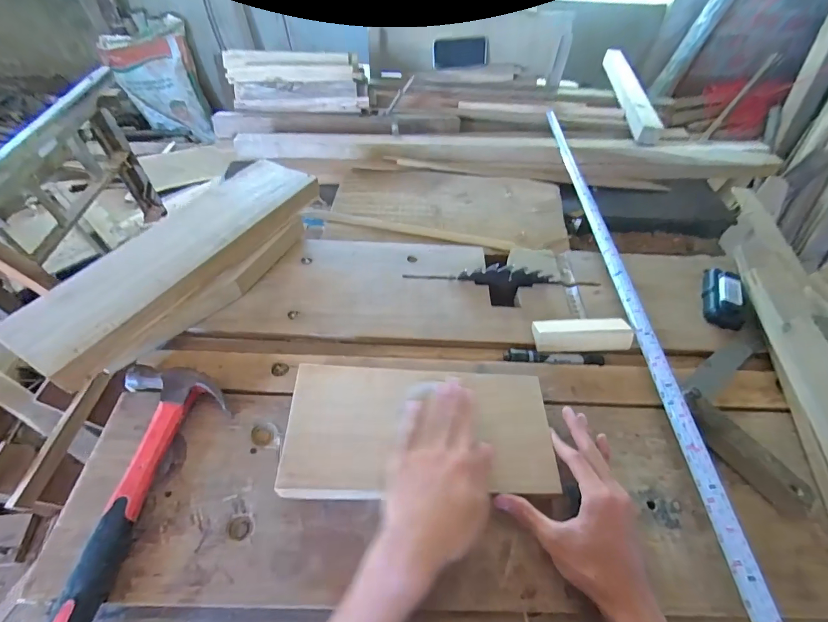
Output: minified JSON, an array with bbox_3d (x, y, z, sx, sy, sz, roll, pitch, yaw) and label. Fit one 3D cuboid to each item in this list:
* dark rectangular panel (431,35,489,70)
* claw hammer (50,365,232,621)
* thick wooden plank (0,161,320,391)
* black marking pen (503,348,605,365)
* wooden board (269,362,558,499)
[{"bbox_3d":[0.130,-0.722,1.088,0.151,0.073,0.018,-7,25,3],"label":"dark rectangular panel"},{"bbox_3d":[-0.279,0.201,0.366,0.108,0.025,0.319,3,52,-2],"label":"claw hammer"},{"bbox_3d":[-0.310,-0.088,0.531,0.121,0.037,0.420,26,55,16],"label":"thick wooden plank"},{"bbox_3d":[0.191,0.064,0.527,0.135,0.012,0.019,3,52,-2],"label":"black marking pen"},{"bbox_3d":[0.003,0.120,0.411,0.272,0.016,0.137,-1,52,0],"label":"wooden board"}]

